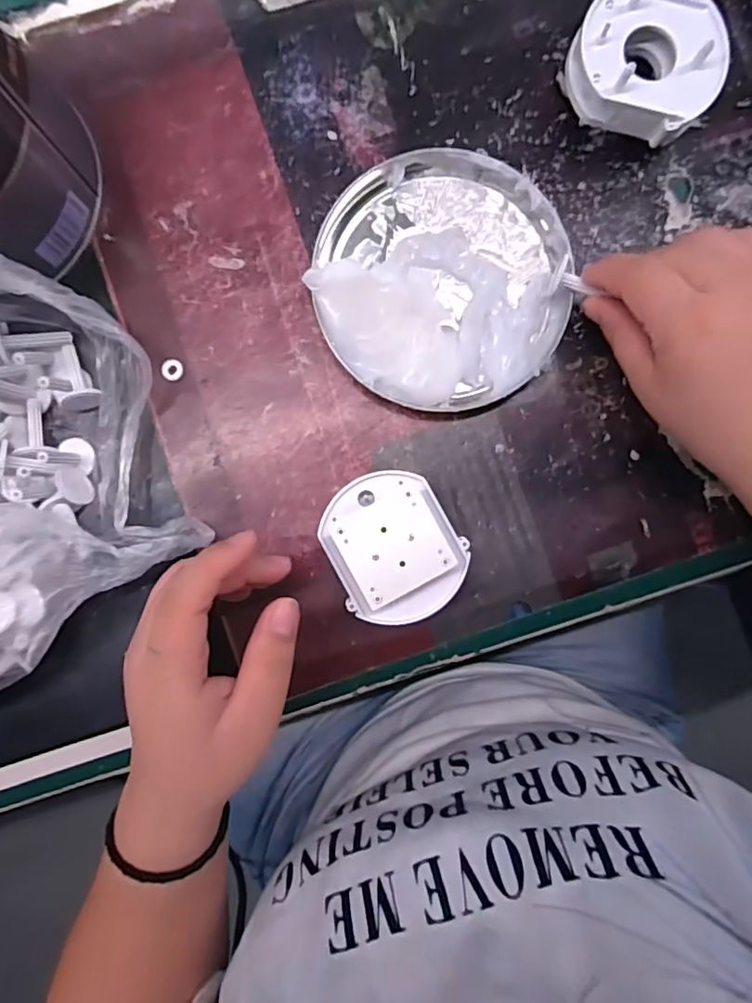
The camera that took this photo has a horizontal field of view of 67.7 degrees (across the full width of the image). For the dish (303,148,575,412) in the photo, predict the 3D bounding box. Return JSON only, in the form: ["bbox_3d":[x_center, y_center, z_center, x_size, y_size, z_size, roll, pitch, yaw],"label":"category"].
[{"bbox_3d":[0.033,-0.112,0.279,0.125,0.027,0.128,0,89,-1],"label":"dish"}]

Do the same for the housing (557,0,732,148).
[{"bbox_3d":[0.130,-0.210,0.276,0.072,0.039,0.060,14,89,0],"label":"housing"}]

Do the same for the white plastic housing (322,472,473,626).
[{"bbox_3d":[0.008,0.022,0.269,0.059,0.044,0.069,-34,90,-1],"label":"white plastic housing"}]

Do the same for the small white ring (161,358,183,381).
[{"bbox_3d":[-0.104,-0.067,0.287,0.010,0.004,0.011,0,89,-1],"label":"small white ring"}]

